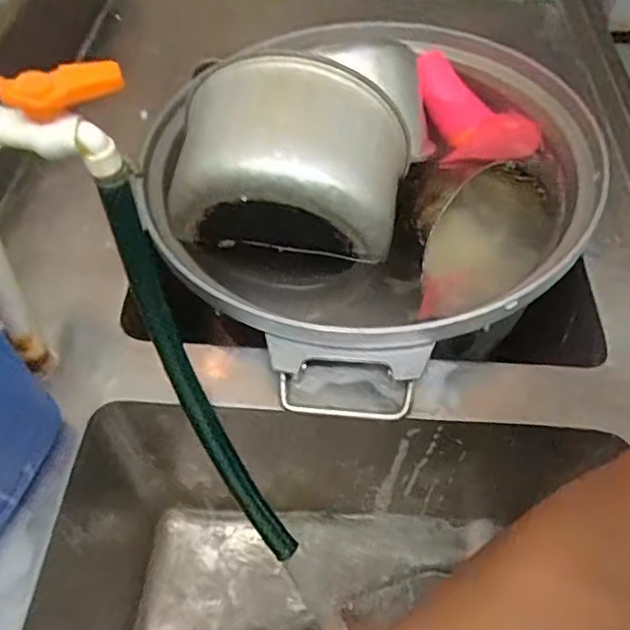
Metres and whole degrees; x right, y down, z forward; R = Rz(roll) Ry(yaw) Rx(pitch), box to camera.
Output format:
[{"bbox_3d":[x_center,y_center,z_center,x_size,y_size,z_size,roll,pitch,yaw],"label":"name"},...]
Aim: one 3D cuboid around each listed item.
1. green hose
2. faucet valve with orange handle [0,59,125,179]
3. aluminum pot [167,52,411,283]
[{"bbox_3d":[-0.087,0.056,0.434,0.025,0.325,0.061,-29,22,-20],"label":"green hose"},{"bbox_3d":[-0.149,-0.111,0.322,0.082,0.055,0.029,-1,52,-2],"label":"faucet valve with orange handle"},{"bbox_3d":[-0.016,-0.128,0.534,0.185,0.168,0.127,7,55,3],"label":"aluminum pot"}]

